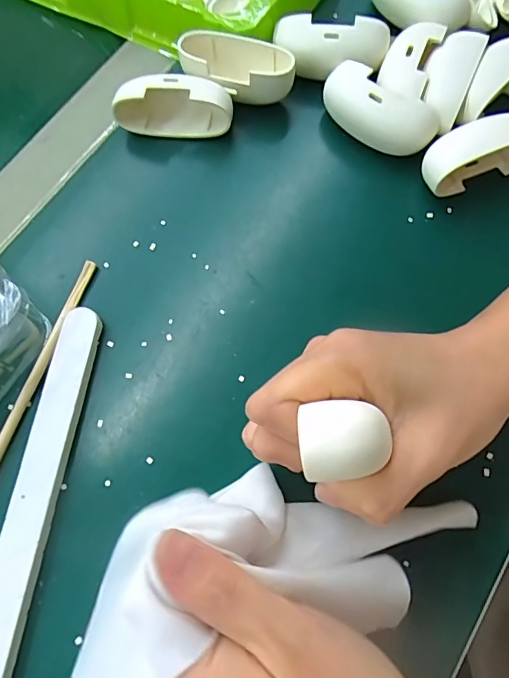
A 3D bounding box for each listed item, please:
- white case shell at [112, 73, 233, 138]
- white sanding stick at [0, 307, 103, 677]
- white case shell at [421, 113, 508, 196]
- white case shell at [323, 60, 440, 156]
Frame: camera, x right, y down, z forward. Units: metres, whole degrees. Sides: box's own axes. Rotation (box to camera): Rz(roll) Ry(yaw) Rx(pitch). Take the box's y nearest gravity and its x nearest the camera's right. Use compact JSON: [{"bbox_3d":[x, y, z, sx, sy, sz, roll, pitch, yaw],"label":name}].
[{"bbox_3d":[-0.047,-0.139,0.270,0.067,0.032,0.024,5,72,5],"label":"white case shell"},{"bbox_3d":[-0.101,0.067,0.213,0.021,0.005,0.170,8,72,2],"label":"white sanding stick"},{"bbox_3d":[0.125,-0.102,0.251,0.067,0.029,0.031,-24,72,-5],"label":"white case shell"},{"bbox_3d":[0.069,-0.128,0.262,0.066,0.030,0.025,36,77,14],"label":"white case shell"}]

